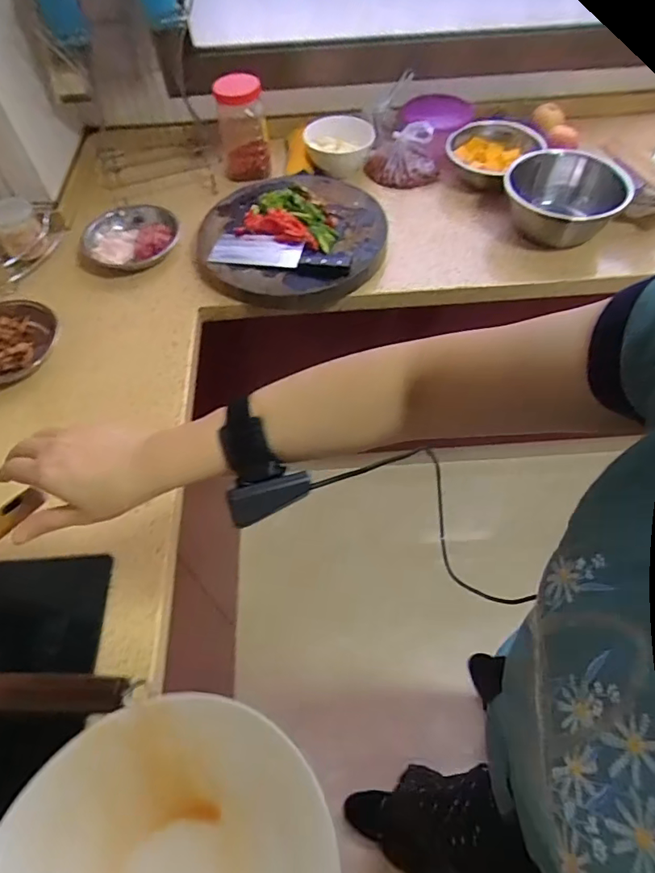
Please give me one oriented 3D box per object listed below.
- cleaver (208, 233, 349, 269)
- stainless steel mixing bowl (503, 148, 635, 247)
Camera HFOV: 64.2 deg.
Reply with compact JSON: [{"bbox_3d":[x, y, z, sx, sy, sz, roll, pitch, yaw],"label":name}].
[{"bbox_3d":[-0.090,-0.359,1.018,0.275,0.025,0.083,11,57,10],"label":"cleaver"},{"bbox_3d":[0.477,-0.474,1.067,0.230,0.115,0.242,-1,56,2],"label":"stainless steel mixing bowl"}]

